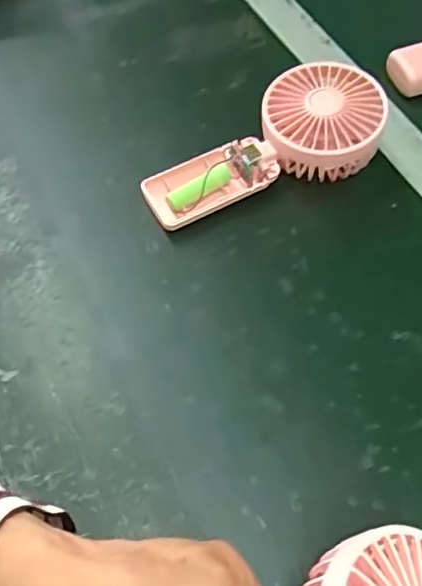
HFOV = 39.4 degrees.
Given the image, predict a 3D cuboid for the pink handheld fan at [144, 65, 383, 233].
[{"bbox_3d":[0.039,-0.104,0.433,0.183,0.041,0.082,-28,63,-3],"label":"pink handheld fan"}]

